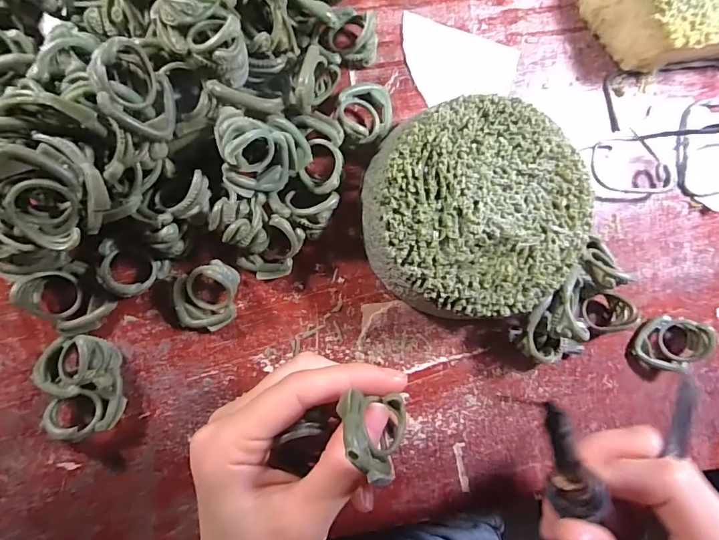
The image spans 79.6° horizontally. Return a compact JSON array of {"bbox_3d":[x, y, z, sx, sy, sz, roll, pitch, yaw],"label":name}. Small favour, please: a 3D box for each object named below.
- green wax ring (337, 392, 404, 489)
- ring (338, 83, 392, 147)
[{"bbox_3d":[0.004,0.061,0.157,0.029,0.028,0.025,13,92,-6],"label":"green wax ring"},{"bbox_3d":[0.003,-0.079,0.219,0.028,0.021,0.033,3,93,-6],"label":"ring"}]

